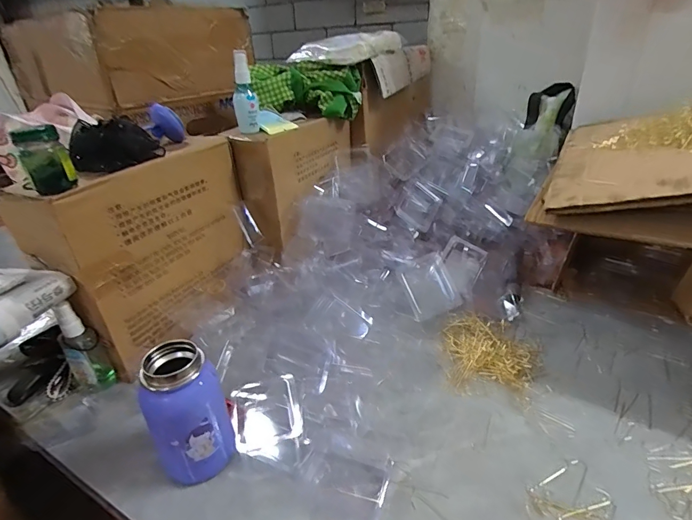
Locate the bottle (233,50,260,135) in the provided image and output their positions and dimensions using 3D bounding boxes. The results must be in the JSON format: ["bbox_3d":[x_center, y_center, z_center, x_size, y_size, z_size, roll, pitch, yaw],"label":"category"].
[{"bbox_3d":[-0.160,-0.260,0.629,0.035,0.118,0.030,-9,29,-10],"label":"bottle"}]

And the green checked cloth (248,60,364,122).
[{"bbox_3d":[-0.076,-0.315,0.750,0.204,0.088,0.084,-1,29,4],"label":"green checked cloth"}]

